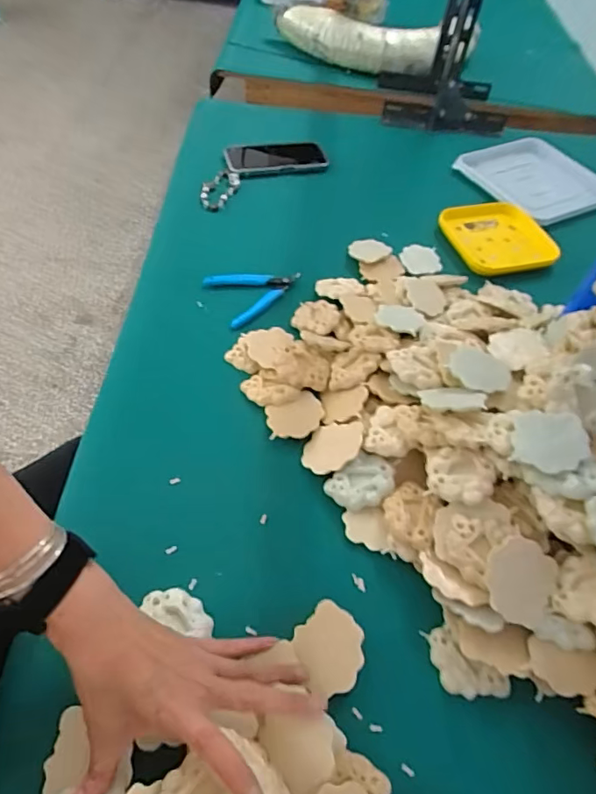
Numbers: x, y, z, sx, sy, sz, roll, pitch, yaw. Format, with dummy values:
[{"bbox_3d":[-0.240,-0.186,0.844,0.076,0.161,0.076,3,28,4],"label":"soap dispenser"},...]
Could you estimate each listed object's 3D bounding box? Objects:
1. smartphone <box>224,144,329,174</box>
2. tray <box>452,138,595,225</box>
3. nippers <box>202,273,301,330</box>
[{"bbox_3d":[-0.039,-0.409,0.888,0.165,0.018,0.086,-11,55,-9],"label":"smartphone"},{"bbox_3d":[0.414,-0.380,0.902,0.219,0.028,0.227,-29,60,-18],"label":"tray"},{"bbox_3d":[-0.052,-0.141,0.668,0.119,0.010,0.087,-27,60,-24],"label":"nippers"}]

